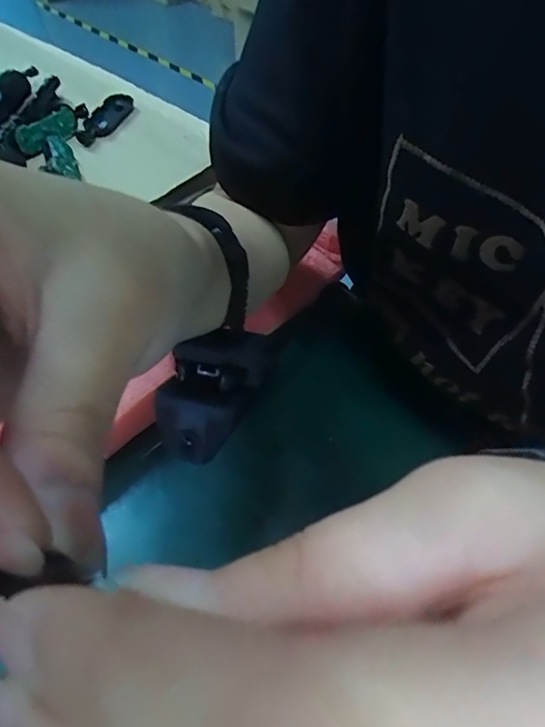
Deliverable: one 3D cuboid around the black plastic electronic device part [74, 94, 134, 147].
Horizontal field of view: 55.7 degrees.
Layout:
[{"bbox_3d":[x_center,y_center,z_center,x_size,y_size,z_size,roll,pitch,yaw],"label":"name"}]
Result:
[{"bbox_3d":[-0.112,-0.163,0.345,0.018,0.009,0.058,16,52,10],"label":"black plastic electronic device part"}]

